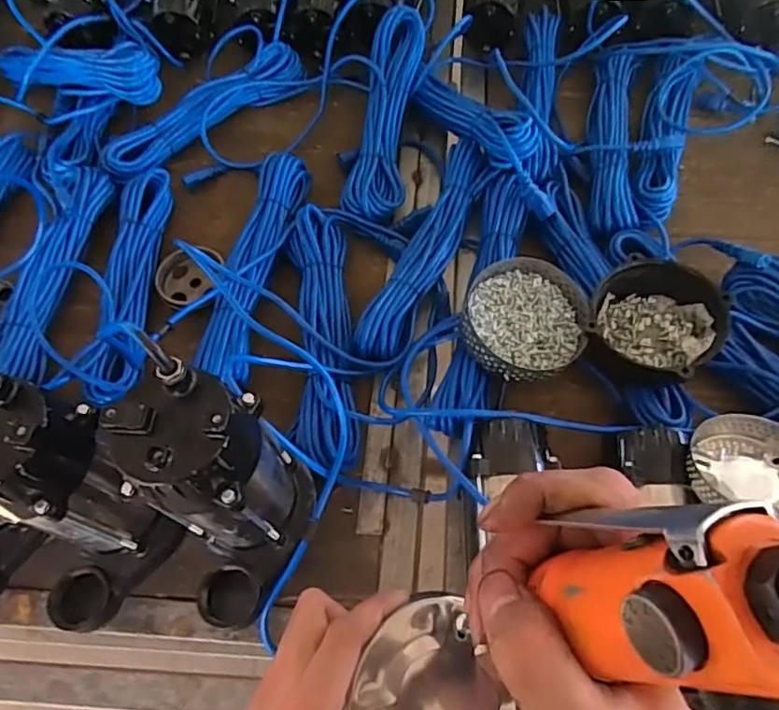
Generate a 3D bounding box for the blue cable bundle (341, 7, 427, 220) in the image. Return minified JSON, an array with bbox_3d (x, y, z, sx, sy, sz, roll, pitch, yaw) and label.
[{"bbox_3d":[-0.002,-0.335,0.816,0.078,0.087,0.335,7,64,7],"label":"blue cable bundle"}]

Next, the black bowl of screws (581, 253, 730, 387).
[{"bbox_3d":[0.272,-0.030,0.607,0.122,0.077,0.114,-2,63,3],"label":"black bowl of screws"}]

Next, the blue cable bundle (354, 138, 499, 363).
[{"bbox_3d":[0.050,-0.135,0.712,0.058,0.028,0.334,20,66,13],"label":"blue cable bundle"}]

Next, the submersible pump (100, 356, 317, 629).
[{"bbox_3d":[-0.131,0.125,0.460,0.098,0.230,0.149,1,63,4],"label":"submersible pump"}]

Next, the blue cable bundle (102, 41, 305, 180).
[{"bbox_3d":[-0.274,-0.367,0.872,0.338,0.036,0.074,-39,67,-15],"label":"blue cable bundle"}]

